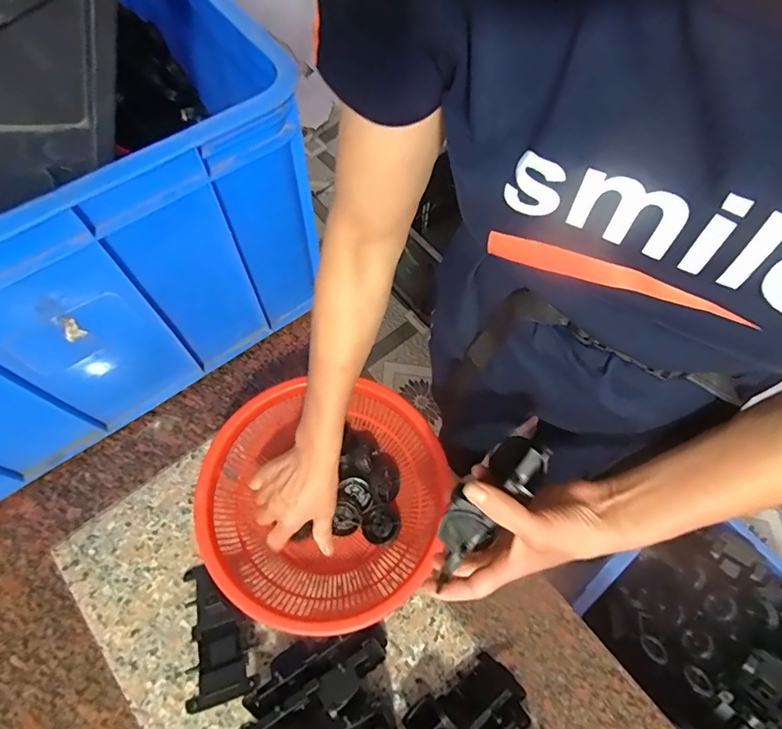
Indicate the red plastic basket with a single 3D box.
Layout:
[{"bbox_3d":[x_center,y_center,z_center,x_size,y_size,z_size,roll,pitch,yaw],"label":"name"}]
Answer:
[{"bbox_3d":[-0.075,0.158,0.569,0.267,0.115,0.267,1,66,-2],"label":"red plastic basket"}]

